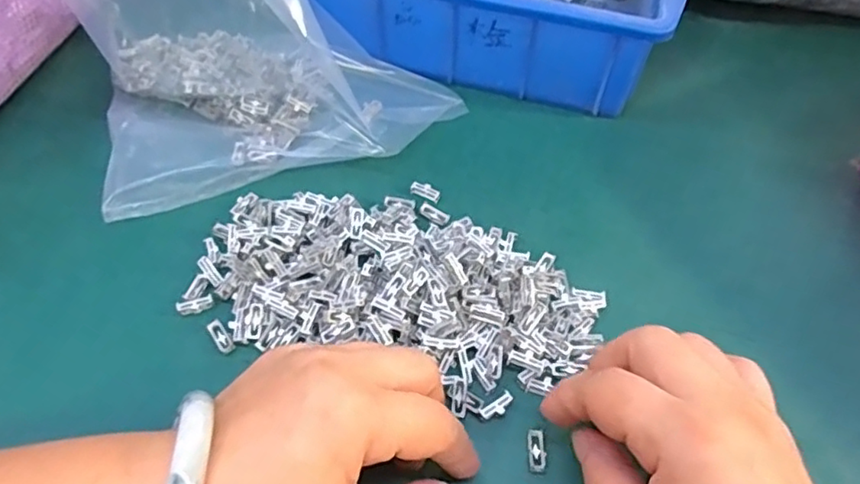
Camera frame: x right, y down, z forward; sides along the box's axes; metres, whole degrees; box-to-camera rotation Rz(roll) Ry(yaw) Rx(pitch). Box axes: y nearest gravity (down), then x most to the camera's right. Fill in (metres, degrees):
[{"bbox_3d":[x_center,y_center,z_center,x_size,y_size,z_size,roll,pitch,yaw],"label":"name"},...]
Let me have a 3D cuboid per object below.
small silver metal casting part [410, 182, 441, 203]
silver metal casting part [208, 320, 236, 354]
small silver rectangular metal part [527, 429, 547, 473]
[{"bbox_3d":[-0.002,-0.028,0.333,0.016,0.004,0.007,20,56,11],"label":"small silver metal casting part"},{"bbox_3d":[-0.096,0.042,0.276,0.007,0.004,0.018,-31,62,-22],"label":"silver metal casting part"},{"bbox_3d":[0.045,0.087,0.252,0.007,0.004,0.017,2,55,-2],"label":"small silver rectangular metal part"}]

